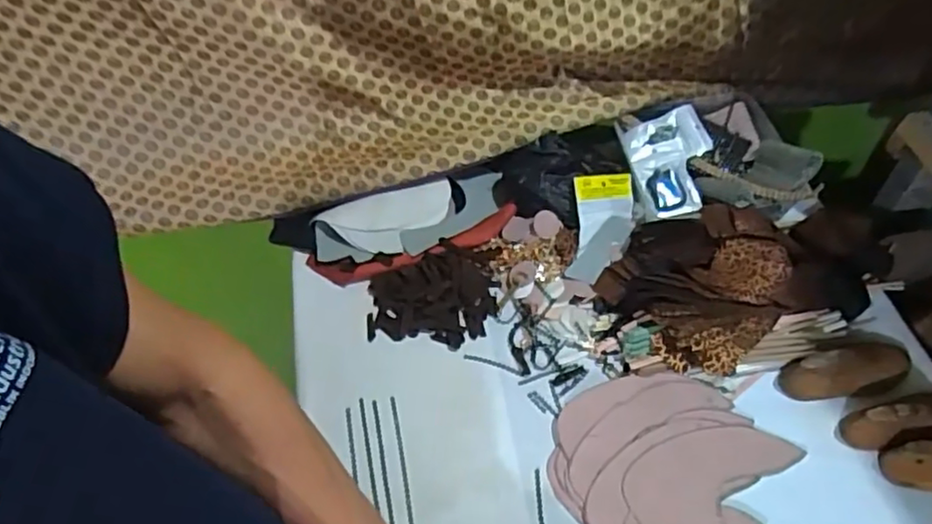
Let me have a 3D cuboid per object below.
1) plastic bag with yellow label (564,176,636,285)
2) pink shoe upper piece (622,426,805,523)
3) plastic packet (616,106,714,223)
[{"bbox_3d":[0.168,-0.042,0.761,0.079,0.012,0.135,7,83,-13],"label":"plastic bag with yellow label"},{"bbox_3d":[0.239,0.230,0.592,0.166,0.022,0.167,6,49,8],"label":"pink shoe upper piece"},{"bbox_3d":[0.263,-0.126,0.804,0.100,0.020,0.145,-10,74,4],"label":"plastic packet"}]

